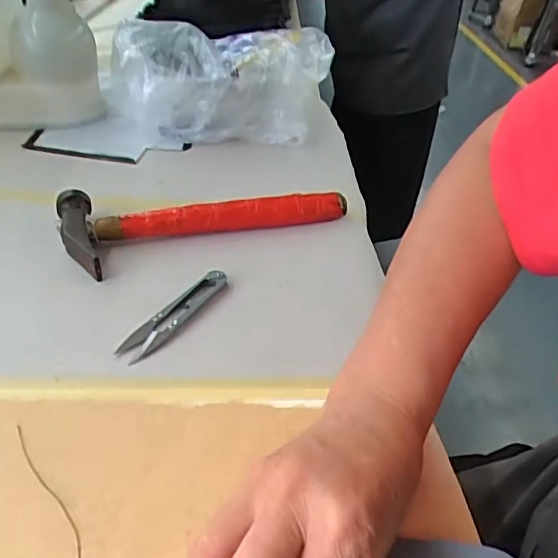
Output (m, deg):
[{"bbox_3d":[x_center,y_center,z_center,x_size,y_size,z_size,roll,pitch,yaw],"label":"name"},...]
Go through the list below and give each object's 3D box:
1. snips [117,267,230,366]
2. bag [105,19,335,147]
[{"bbox_3d":[-0.074,0.024,0.400,0.022,0.007,0.103,25,42,23],"label":"snips"},{"bbox_3d":[-0.068,-0.230,0.623,0.257,0.101,0.147,2,38,-4],"label":"bag"}]

